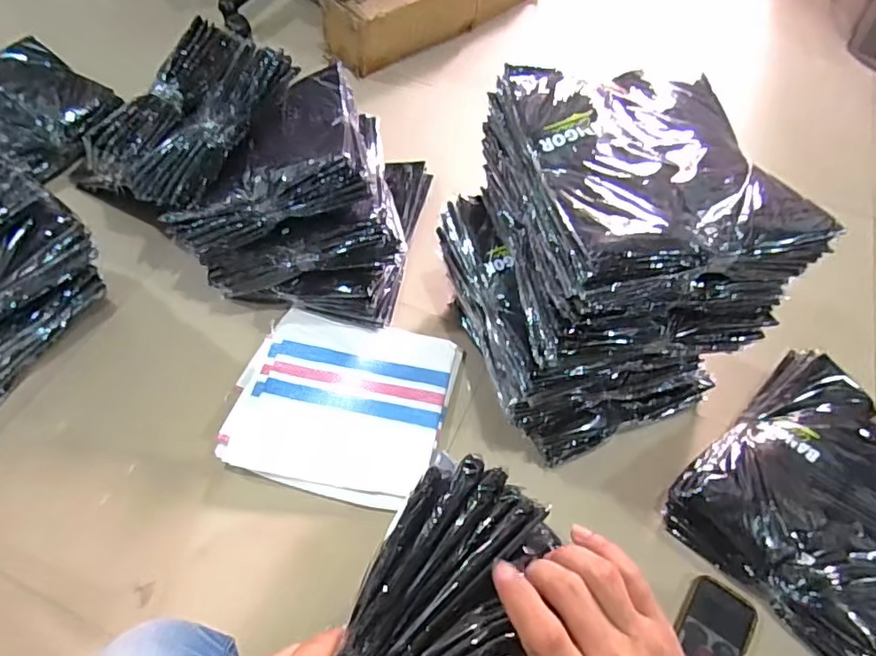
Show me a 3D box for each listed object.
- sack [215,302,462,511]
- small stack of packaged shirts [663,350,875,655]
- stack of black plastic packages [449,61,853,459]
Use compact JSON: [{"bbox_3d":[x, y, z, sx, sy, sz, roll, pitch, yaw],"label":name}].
[{"bbox_3d":[-0.144,0.110,0.874,0.310,0.025,0.279,14,60,5],"label":"sack"},{"bbox_3d":[0.537,0.235,0.790,0.338,0.097,0.298,-39,68,-22],"label":"small stack of packaged shirts"},{"bbox_3d":[0.204,-0.083,0.776,0.312,0.389,0.345,-17,59,-15],"label":"stack of black plastic packages"}]

